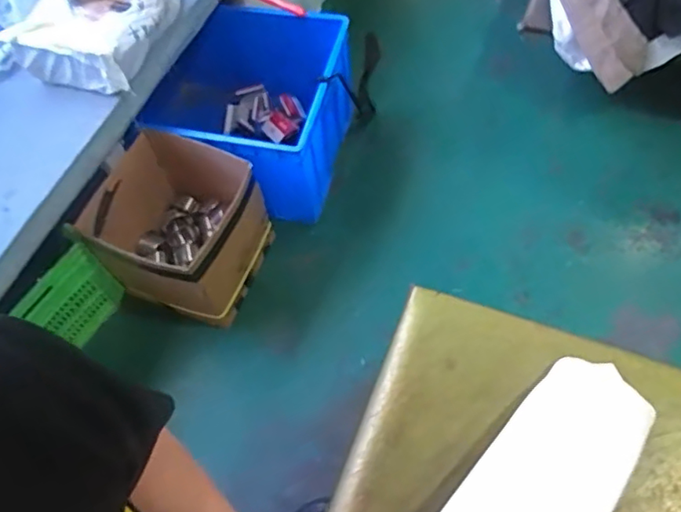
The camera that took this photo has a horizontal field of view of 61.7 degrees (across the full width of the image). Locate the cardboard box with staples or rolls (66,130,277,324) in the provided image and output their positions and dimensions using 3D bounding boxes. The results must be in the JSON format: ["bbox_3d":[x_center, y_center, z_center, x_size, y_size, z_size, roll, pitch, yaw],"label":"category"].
[{"bbox_3d":[-0.477,-0.075,1.656,0.463,0.356,0.392,14,63,12],"label":"cardboard box with staples or rolls"}]

